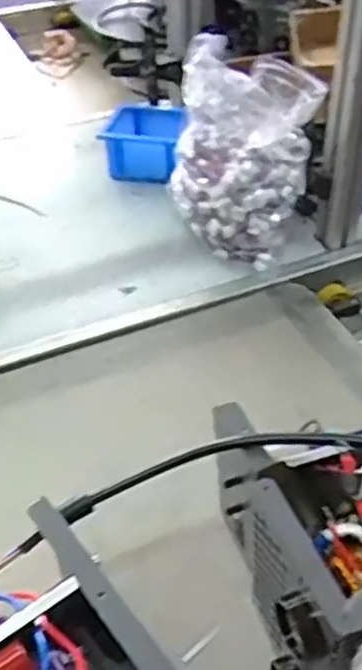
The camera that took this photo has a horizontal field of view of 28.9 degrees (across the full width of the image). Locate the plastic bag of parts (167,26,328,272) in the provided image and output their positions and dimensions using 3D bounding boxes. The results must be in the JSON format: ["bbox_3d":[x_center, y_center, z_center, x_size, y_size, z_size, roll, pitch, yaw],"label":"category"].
[{"bbox_3d":[0.072,-0.203,0.836,0.161,0.211,0.144,9,43,11],"label":"plastic bag of parts"}]

